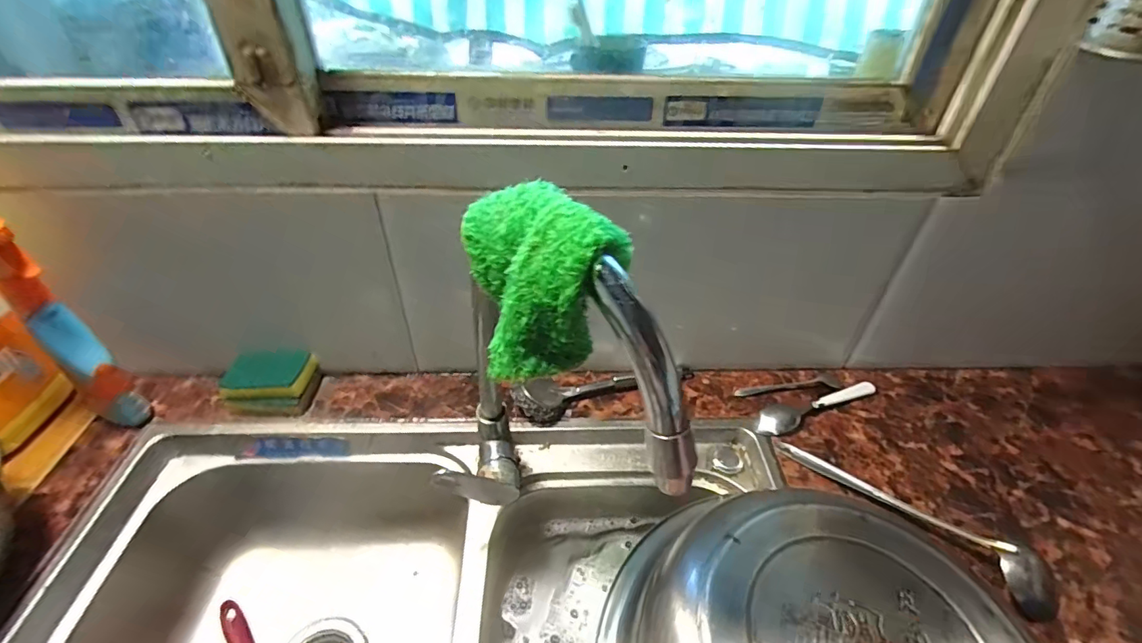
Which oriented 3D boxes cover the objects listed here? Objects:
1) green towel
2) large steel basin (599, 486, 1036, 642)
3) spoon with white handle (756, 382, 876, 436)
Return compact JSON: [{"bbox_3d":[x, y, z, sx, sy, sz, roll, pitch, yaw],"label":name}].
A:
[{"bbox_3d":[-0.011,-0.034,0.304,0.098,0.083,0.103,-9,42,-13],"label":"green towel"},{"bbox_3d":[0.168,0.280,0.360,0.296,0.122,0.295,1,41,-1],"label":"large steel basin"},{"bbox_3d":[0.325,0.110,0.652,0.182,0.014,0.040,-10,42,-14],"label":"spoon with white handle"}]

